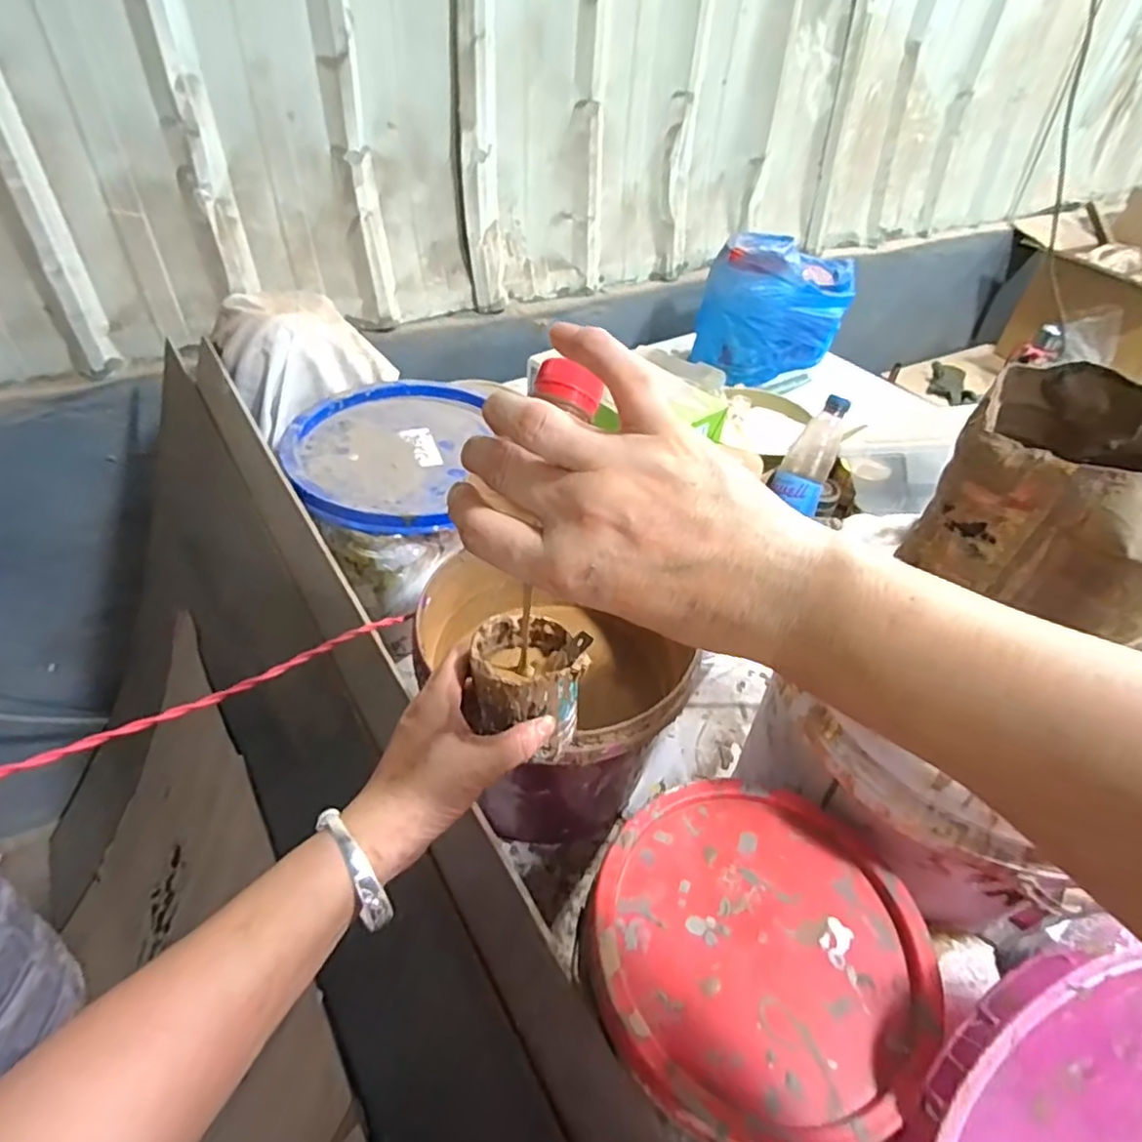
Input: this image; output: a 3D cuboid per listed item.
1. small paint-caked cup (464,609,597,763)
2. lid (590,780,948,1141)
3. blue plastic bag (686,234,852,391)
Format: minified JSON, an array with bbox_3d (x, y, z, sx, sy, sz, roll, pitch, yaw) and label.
[{"bbox_3d":[-0.026,0.066,0.408,0.066,0.064,0.069,3,43,-3],"label":"small paint-caked cup"},{"bbox_3d":[0.106,0.205,0.366,0.182,0.018,0.179,3,43,-3],"label":"lid"},{"bbox_3d":[0.393,-0.502,1.239,0.297,0.236,0.135,-21,49,-26],"label":"blue plastic bag"}]

